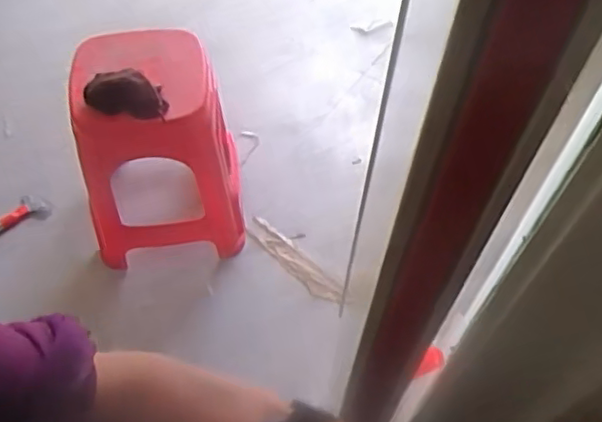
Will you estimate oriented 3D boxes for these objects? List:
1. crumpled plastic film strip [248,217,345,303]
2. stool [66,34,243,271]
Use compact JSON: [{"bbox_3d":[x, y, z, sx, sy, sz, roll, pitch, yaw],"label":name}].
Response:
[{"bbox_3d":[-0.016,0.117,1.485,0.056,0.023,0.287,-39,66,-24],"label":"crumpled plastic film strip"},{"bbox_3d":[-0.300,-0.132,1.342,0.306,0.455,0.292,-8,57,-7],"label":"stool"}]

